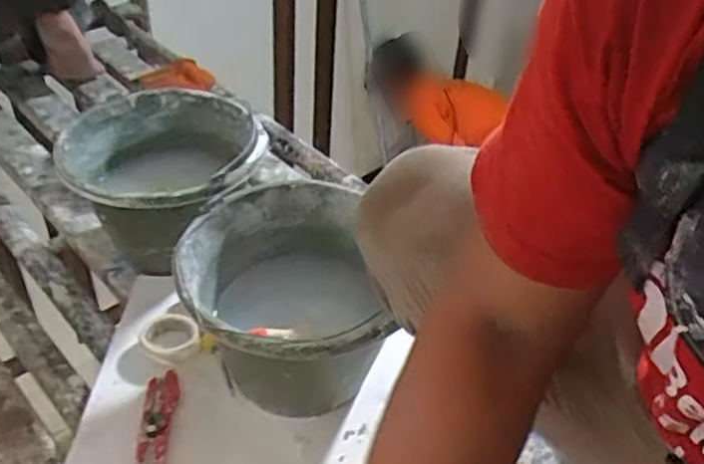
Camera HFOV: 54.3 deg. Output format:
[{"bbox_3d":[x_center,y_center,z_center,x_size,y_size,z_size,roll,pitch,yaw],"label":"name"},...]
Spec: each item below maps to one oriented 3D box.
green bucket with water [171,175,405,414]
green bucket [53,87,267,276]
[{"bbox_3d":[-0.074,0.091,0.757,0.205,0.181,0.242,-1,39,-7],"label":"green bucket with water"},{"bbox_3d":[-0.240,-0.056,0.907,0.240,0.187,0.234,3,39,-2],"label":"green bucket"}]

